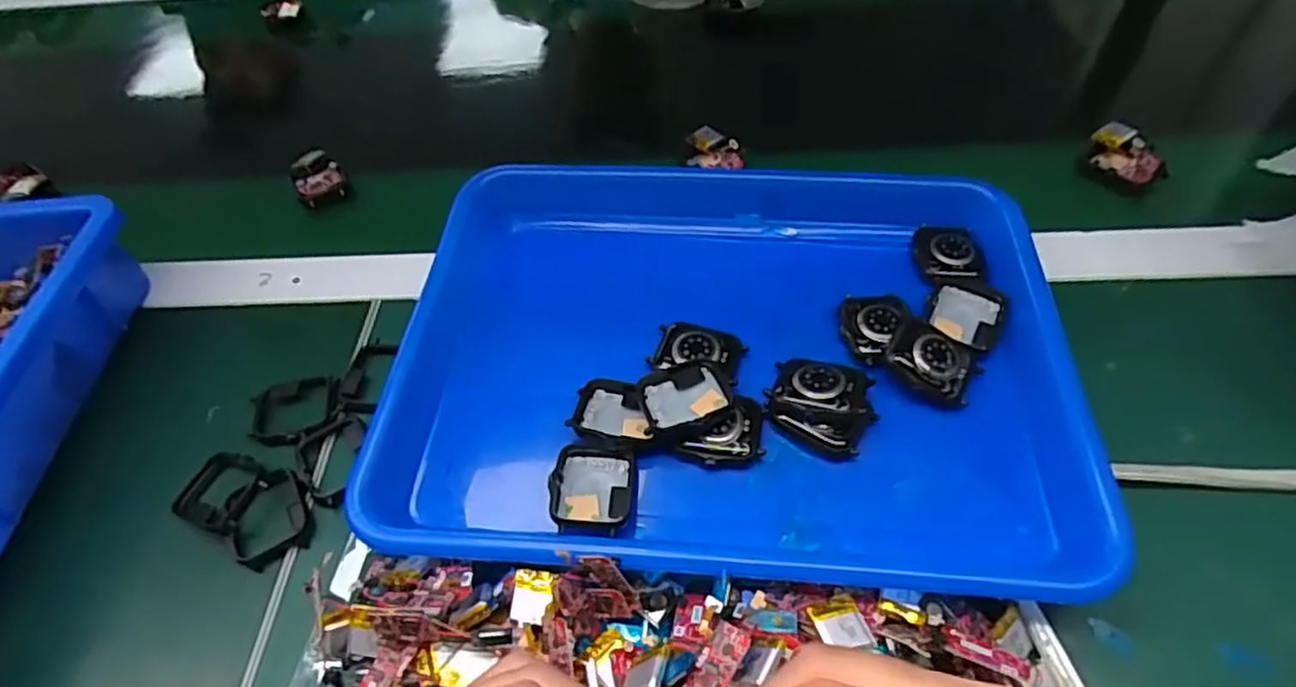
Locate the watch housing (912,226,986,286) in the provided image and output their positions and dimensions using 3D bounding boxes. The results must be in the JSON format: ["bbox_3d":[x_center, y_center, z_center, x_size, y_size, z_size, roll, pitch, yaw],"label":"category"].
[{"bbox_3d":[0.169,-0.049,0.381,0.035,0.007,0.044,1,52,6],"label":"watch housing"}]

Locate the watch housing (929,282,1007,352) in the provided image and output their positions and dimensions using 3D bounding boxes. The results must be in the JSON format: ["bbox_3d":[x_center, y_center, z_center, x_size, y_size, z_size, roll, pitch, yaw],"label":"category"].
[{"bbox_3d":[0.169,-0.016,0.361,0.035,0.009,0.037,18,56,18],"label":"watch housing"}]

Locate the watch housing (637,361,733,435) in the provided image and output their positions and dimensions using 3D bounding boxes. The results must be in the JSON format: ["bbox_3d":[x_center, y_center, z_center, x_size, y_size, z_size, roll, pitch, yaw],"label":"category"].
[{"bbox_3d":[0.018,0.027,0.332,0.044,0.013,0.033,-13,52,-5],"label":"watch housing"}]

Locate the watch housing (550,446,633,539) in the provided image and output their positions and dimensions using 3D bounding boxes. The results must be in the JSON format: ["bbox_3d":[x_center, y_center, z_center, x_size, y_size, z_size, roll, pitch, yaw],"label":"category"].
[{"bbox_3d":[-0.025,0.065,0.312,0.035,0.011,0.043,0,52,6],"label":"watch housing"}]

